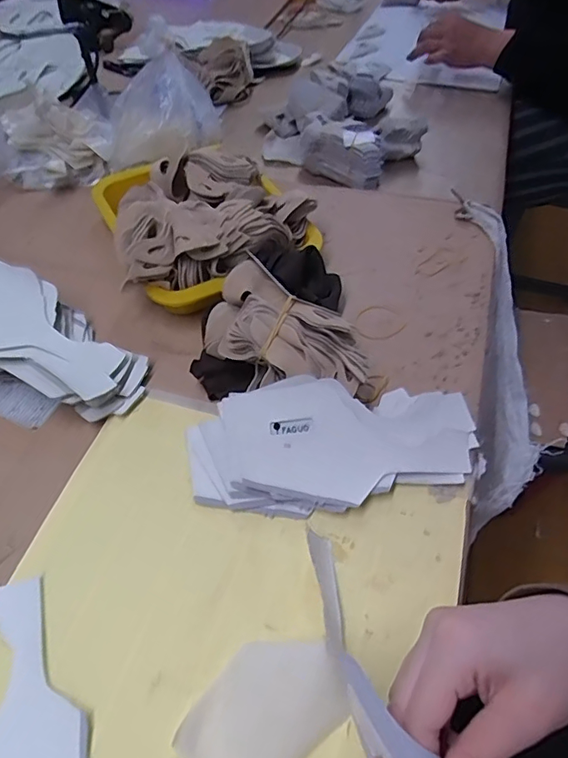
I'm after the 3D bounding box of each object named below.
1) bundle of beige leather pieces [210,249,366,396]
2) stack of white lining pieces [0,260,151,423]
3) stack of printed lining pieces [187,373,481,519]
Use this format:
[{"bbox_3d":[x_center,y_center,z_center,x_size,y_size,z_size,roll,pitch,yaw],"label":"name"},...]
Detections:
[{"bbox_3d":[0.001,-0.034,0.443,0.148,0.079,0.074,23,56,17],"label":"bundle of beige leather pieces"},{"bbox_3d":[-0.237,-0.030,0.478,0.214,0.054,0.115,28,57,20],"label":"stack of white lining pieces"},{"bbox_3d":[0.042,0.048,0.416,0.238,0.056,0.098,-7,52,-5],"label":"stack of printed lining pieces"}]

